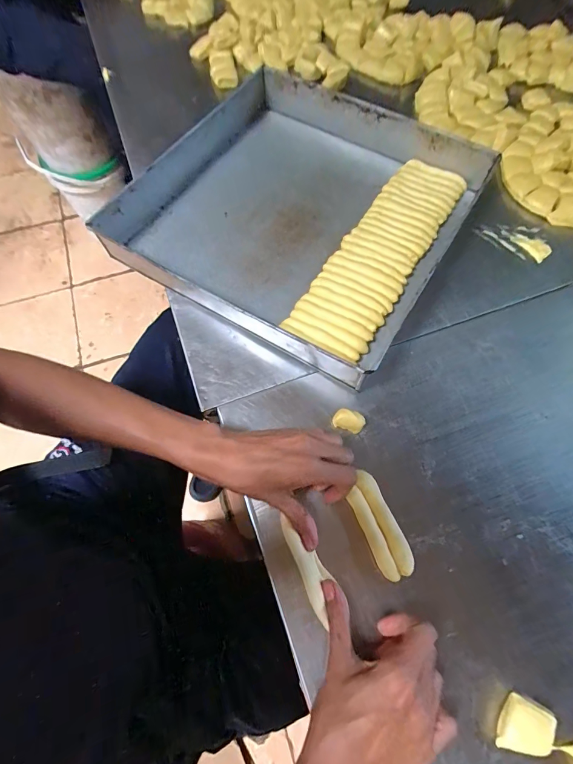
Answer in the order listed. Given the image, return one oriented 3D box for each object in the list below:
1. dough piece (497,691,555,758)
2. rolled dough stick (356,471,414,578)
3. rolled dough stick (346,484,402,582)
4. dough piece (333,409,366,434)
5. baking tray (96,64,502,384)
[{"bbox_3d":[0.201,0.293,0.301,0.039,0.019,0.040,23,70,10],"label":"dough piece"},{"bbox_3d":[0.099,0.141,0.359,0.020,0.018,0.101,-23,69,-9],"label":"rolled dough stick"},{"bbox_3d":[0.086,0.152,0.352,0.017,0.013,0.088,-22,69,-9],"label":"rolled dough stick"},{"bbox_3d":[0.070,0.044,0.398,0.034,0.019,0.021,16,68,7],"label":"dough piece"},{"bbox_3d":[0.016,-0.242,0.499,0.406,0.057,0.437,29,70,11],"label":"baking tray"}]

